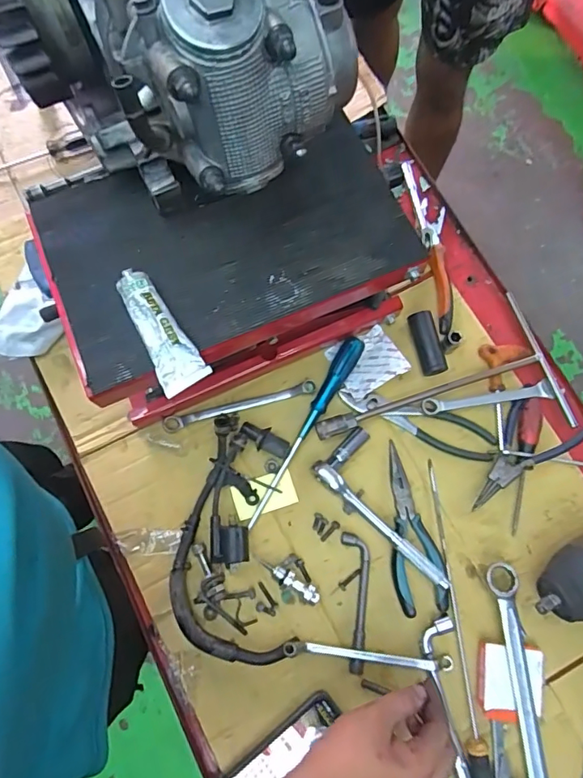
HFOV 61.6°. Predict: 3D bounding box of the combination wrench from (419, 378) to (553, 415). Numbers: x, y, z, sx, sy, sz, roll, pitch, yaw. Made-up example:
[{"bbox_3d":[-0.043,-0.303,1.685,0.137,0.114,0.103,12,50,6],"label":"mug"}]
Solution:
[{"bbox_3d":[0.248,0.011,0.610,0.174,0.015,0.021,-8,76,-2],"label":"combination wrench"}]

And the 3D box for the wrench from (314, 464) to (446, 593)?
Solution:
[{"bbox_3d":[0.100,0.154,0.566,0.193,0.029,0.020,41,79,9],"label":"wrench"}]

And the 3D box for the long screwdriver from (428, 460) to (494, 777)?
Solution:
[{"bbox_3d":[0.185,0.279,0.538,0.030,0.028,0.384,-6,76,-2],"label":"long screwdriver"}]

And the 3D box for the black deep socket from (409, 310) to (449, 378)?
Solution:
[{"bbox_3d":[0.172,-0.057,0.620,0.032,0.029,0.078,-13,76,-3],"label":"black deep socket"}]

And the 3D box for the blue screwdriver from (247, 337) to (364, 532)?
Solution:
[{"bbox_3d":[0.017,0.049,0.594,0.025,0.024,0.262,29,78,7],"label":"blue screwdriver"}]

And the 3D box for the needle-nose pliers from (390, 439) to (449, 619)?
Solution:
[{"bbox_3d":[0.144,0.161,0.571,0.055,0.018,0.188,-4,76,-1],"label":"needle-nose pliers"}]

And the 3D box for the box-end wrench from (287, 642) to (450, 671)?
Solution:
[{"bbox_3d":[0.085,0.293,0.534,0.184,0.022,0.014,6,76,1],"label":"box-end wrench"}]

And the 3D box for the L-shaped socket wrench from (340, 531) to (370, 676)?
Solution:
[{"bbox_3d":[0.077,0.241,0.555,0.031,0.010,0.150,-3,76,-1],"label":"L-shaped socket wrench"}]

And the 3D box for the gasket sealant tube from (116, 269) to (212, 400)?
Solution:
[{"bbox_3d":[-0.124,-0.054,0.452,0.043,0.021,0.118,-31,78,-7],"label":"gasket sealant tube"}]

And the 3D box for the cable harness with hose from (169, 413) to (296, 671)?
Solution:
[{"bbox_3d":[-0.068,0.170,0.555,0.135,0.041,0.253,-3,76,-1],"label":"cable harness with hose"}]

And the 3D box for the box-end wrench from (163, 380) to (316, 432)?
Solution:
[{"bbox_3d":[-0.064,0.020,0.610,0.191,0.009,0.017,-15,77,-4],"label":"box-end wrench"}]

